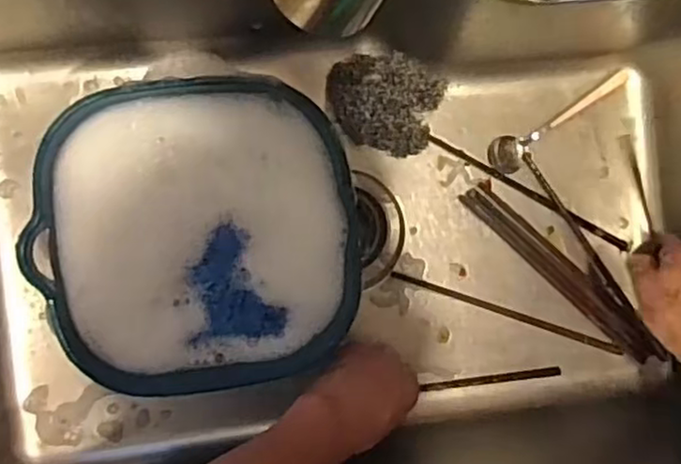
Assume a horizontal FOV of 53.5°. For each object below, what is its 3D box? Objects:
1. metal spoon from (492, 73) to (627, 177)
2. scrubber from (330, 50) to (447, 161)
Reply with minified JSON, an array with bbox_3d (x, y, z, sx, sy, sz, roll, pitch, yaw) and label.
[{"bbox_3d":[0.217,-0.105,0.663,0.157,0.014,0.035,-28,95,-6],"label":"metal spoon"},{"bbox_3d":[0.040,-0.123,0.637,0.105,0.027,0.084,16,90,-8],"label":"scrubber"}]

